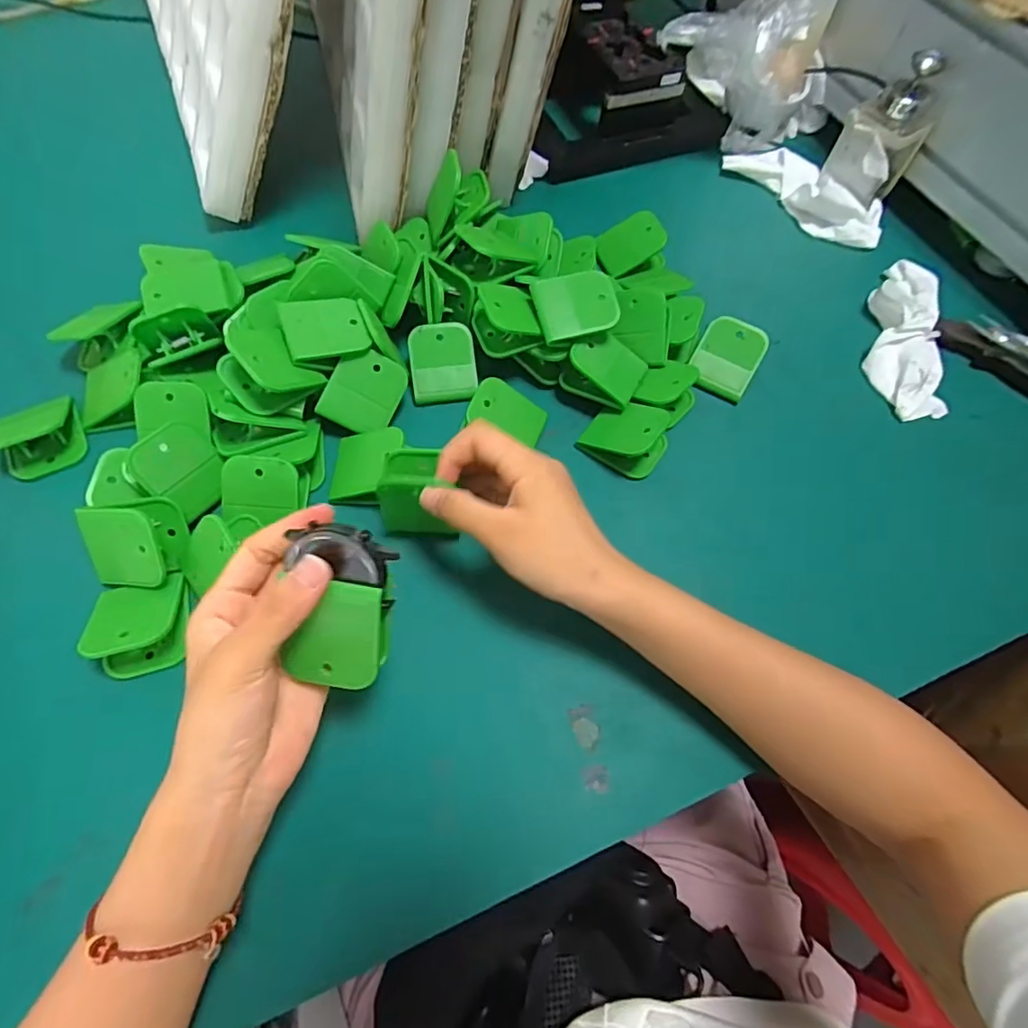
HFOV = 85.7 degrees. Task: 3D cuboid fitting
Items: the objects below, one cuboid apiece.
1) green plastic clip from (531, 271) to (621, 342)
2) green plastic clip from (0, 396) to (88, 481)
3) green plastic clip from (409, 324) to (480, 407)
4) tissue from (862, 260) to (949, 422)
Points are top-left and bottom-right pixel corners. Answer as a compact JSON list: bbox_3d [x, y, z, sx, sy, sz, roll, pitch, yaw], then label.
[{"bbox_3d":[0.045,-0.147,0.388,0.057,0.013,0.051,-12,66,-8],"label":"green plastic clip"},{"bbox_3d":[-0.312,-0.052,0.365,0.030,0.037,0.056,34,68,12],"label":"green plastic clip"},{"bbox_3d":[-0.052,-0.111,0.409,0.047,0.017,0.057,-6,100,-10],"label":"green plastic clip"},{"bbox_3d":[0.318,-0.148,0.449,0.055,0.019,0.162,12,65,3],"label":"tissue"}]

